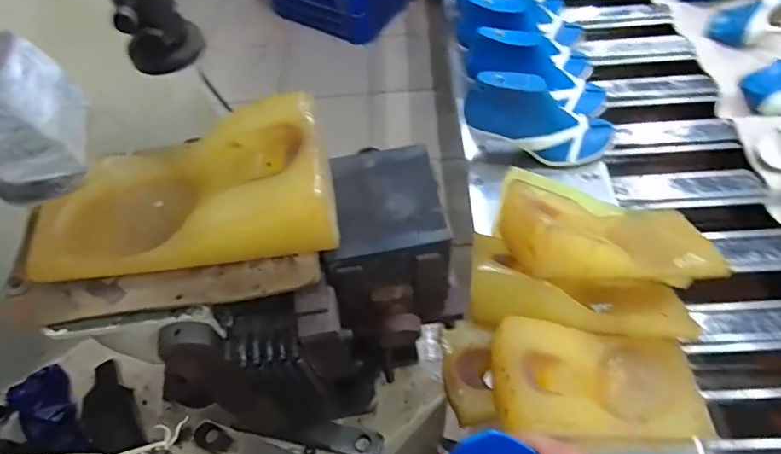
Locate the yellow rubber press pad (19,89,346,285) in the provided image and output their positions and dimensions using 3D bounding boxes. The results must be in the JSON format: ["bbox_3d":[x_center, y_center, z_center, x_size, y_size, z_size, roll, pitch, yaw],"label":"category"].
[{"bbox_3d":[-0.187,-0.026,0.454,0.266,0.082,0.135,-10,56,-2],"label":"yellow rubber press pad"}]

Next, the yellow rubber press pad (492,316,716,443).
[{"bbox_3d":[0.260,0.202,0.639,0.283,0.064,0.137,9,56,-13],"label":"yellow rubber press pad"}]

